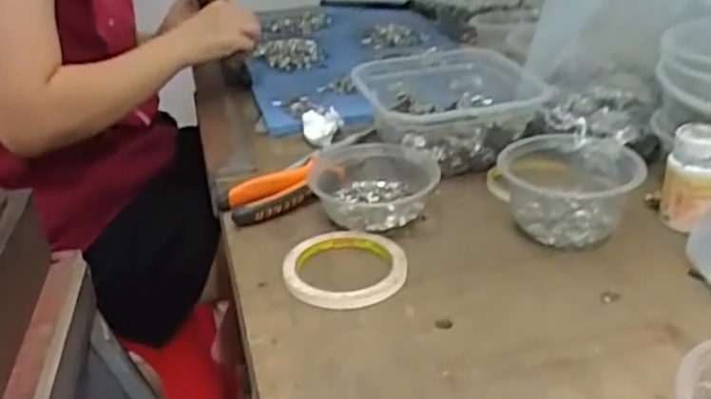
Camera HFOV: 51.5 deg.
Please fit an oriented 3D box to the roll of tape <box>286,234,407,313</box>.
[{"bbox_3d":[-0.008,0.054,0.595,0.096,0.014,0.096,-6,28,-1],"label":"roll of tape"}]

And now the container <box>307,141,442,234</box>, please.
[{"bbox_3d":[0.017,-0.011,0.681,0.116,0.043,0.124,-5,28,0],"label":"container"}]

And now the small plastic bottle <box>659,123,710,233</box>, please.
[{"bbox_3d":[0.280,-0.017,0.611,0.045,0.079,0.045,7,31,22],"label":"small plastic bottle"}]

